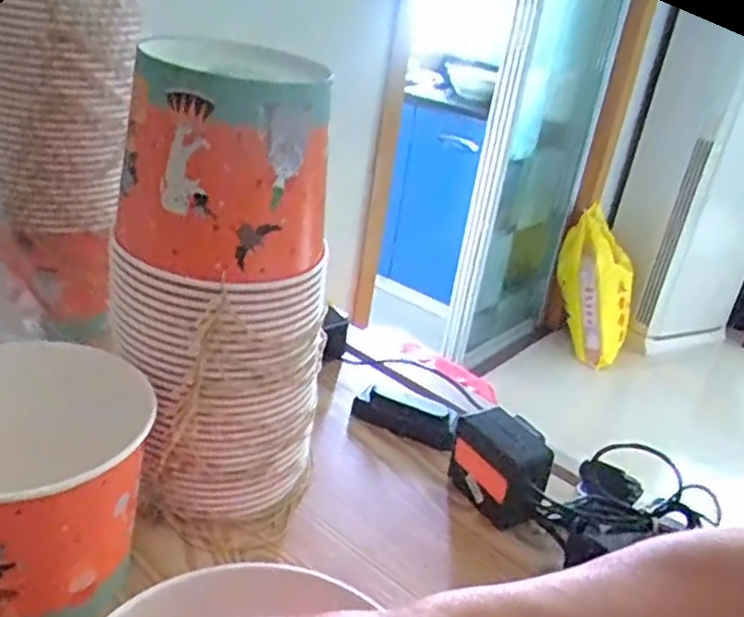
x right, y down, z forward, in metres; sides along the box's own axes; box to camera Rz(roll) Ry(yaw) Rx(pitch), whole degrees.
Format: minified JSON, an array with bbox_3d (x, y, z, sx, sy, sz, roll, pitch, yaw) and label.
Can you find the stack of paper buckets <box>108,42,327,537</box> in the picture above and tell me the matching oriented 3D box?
[{"bbox_3d":[-0.109,-0.009,0.549,0.152,0.352,0.146,7,26,-3],"label":"stack of paper buckets"}]

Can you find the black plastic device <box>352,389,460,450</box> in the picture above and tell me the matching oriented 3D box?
[{"bbox_3d":[0.034,0.109,0.716,0.107,0.030,0.029,18,27,19],"label":"black plastic device"}]

